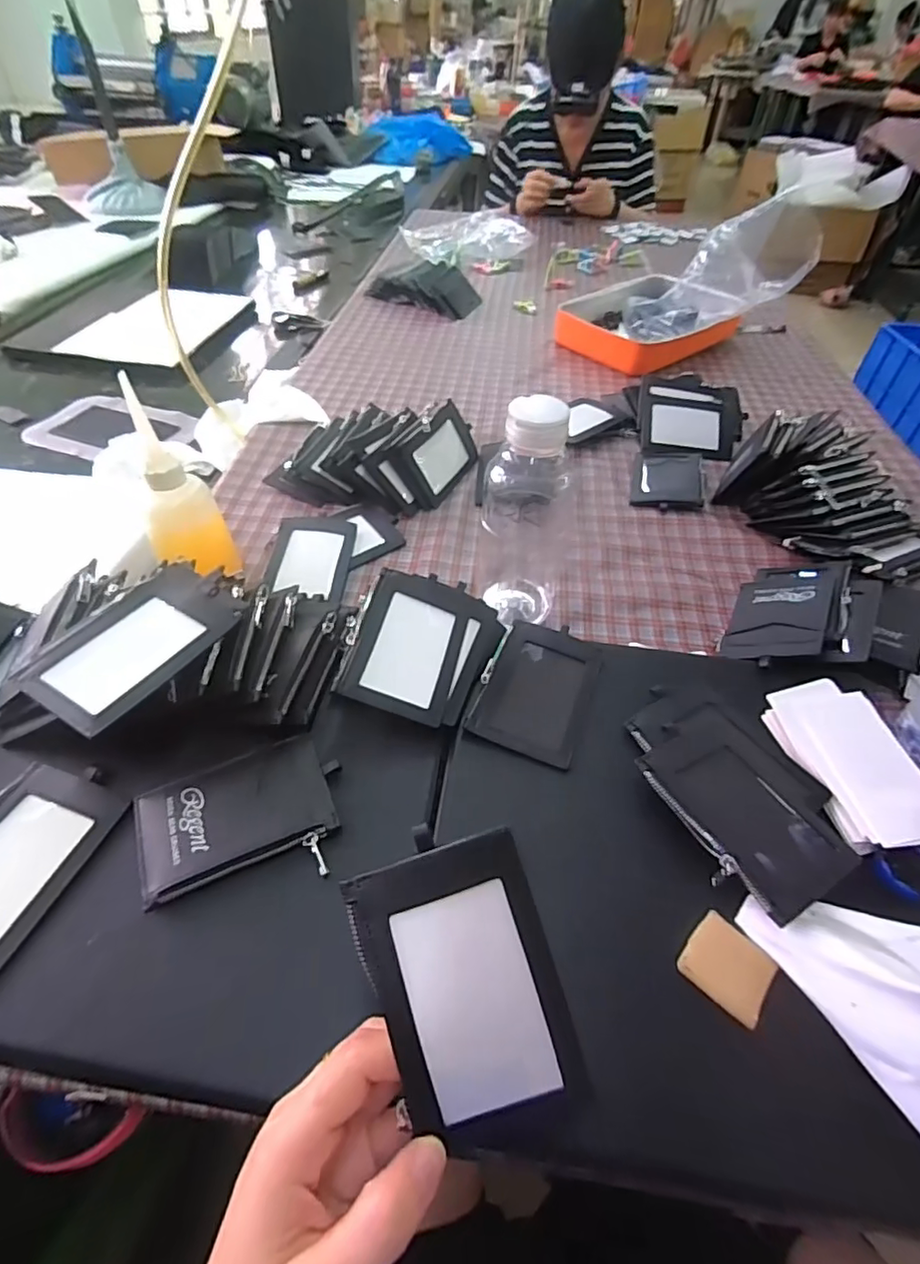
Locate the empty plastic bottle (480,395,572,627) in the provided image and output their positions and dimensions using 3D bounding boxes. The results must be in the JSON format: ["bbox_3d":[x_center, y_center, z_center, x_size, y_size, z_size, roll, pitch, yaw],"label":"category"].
[{"bbox_3d":[0.054,-0.098,0.440,0.066,0.182,0.073,9,49,5],"label":"empty plastic bottle"}]

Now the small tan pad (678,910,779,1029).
[{"bbox_3d":[0.139,0.172,0.289,0.039,0.007,0.038,36,56,26],"label":"small tan pad"}]

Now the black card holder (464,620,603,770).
[{"bbox_3d":[0.057,0.040,0.411,0.075,0.011,0.110,18,50,13],"label":"black card holder"}]

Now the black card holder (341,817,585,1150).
[{"bbox_3d":[0.003,0.143,0.226,0.074,0.006,0.110,-17,79,-7],"label":"black card holder"}]

